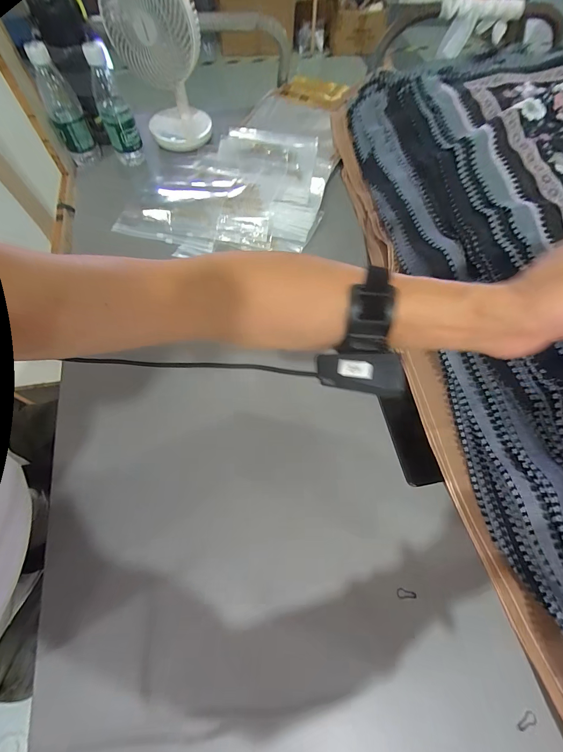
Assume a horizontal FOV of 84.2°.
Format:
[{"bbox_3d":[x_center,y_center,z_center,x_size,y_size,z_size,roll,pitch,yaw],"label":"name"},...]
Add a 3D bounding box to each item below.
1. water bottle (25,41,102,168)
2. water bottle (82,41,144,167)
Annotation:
[{"bbox_3d":[-0.410,-0.501,0.595,0.058,0.173,0.055,-23,68,-12],"label":"water bottle"},{"bbox_3d":[-0.322,-0.512,0.596,0.059,0.173,0.071,-23,68,-12],"label":"water bottle"}]

